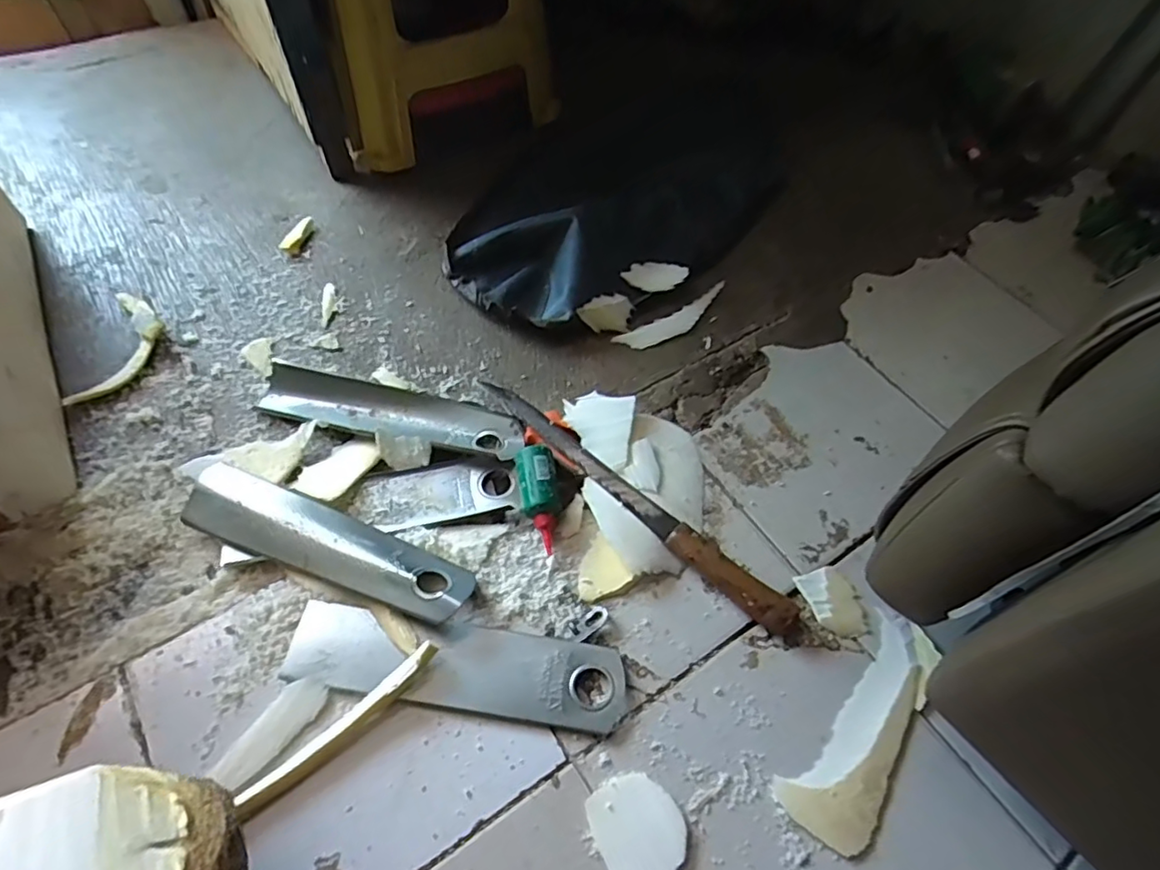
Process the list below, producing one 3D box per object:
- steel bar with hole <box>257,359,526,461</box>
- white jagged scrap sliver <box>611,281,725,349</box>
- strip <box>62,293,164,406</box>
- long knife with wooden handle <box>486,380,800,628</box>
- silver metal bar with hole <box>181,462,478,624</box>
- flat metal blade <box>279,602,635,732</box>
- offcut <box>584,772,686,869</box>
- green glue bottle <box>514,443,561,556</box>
[{"bbox_3d":[-0.217,-0.030,0.717,0.302,0.023,0.082,13,57,4],"label":"steel bar with hole"},{"bbox_3d":[0.134,-0.159,0.852,0.182,0.014,0.039,-27,63,-20],"label":"white jagged scrap sliver"},{"bbox_3d":[-0.551,-0.106,0.747,0.073,0.020,0.162,2,57,-3],"label":"strip"},{"bbox_3d":[0.051,0.064,0.677,0.416,0.032,0.041,37,62,19],"label":"long knife with wooden handle"},{"bbox_3d":[-0.260,0.106,0.626,0.321,0.040,0.069,20,58,9],"label":"silver metal bar with hole"},{"bbox_3d":[-0.111,0.212,0.577,0.311,0.013,0.081,8,57,1],"label":"flat metal blade"},{"bbox_3d":[0.051,0.332,0.514,0.071,0.009,0.087,-22,61,-17],"label":"offcut"},{"bbox_3d":[-0.040,0.065,0.664,0.046,0.034,0.117,-8,58,-9],"label":"green glue bottle"}]

